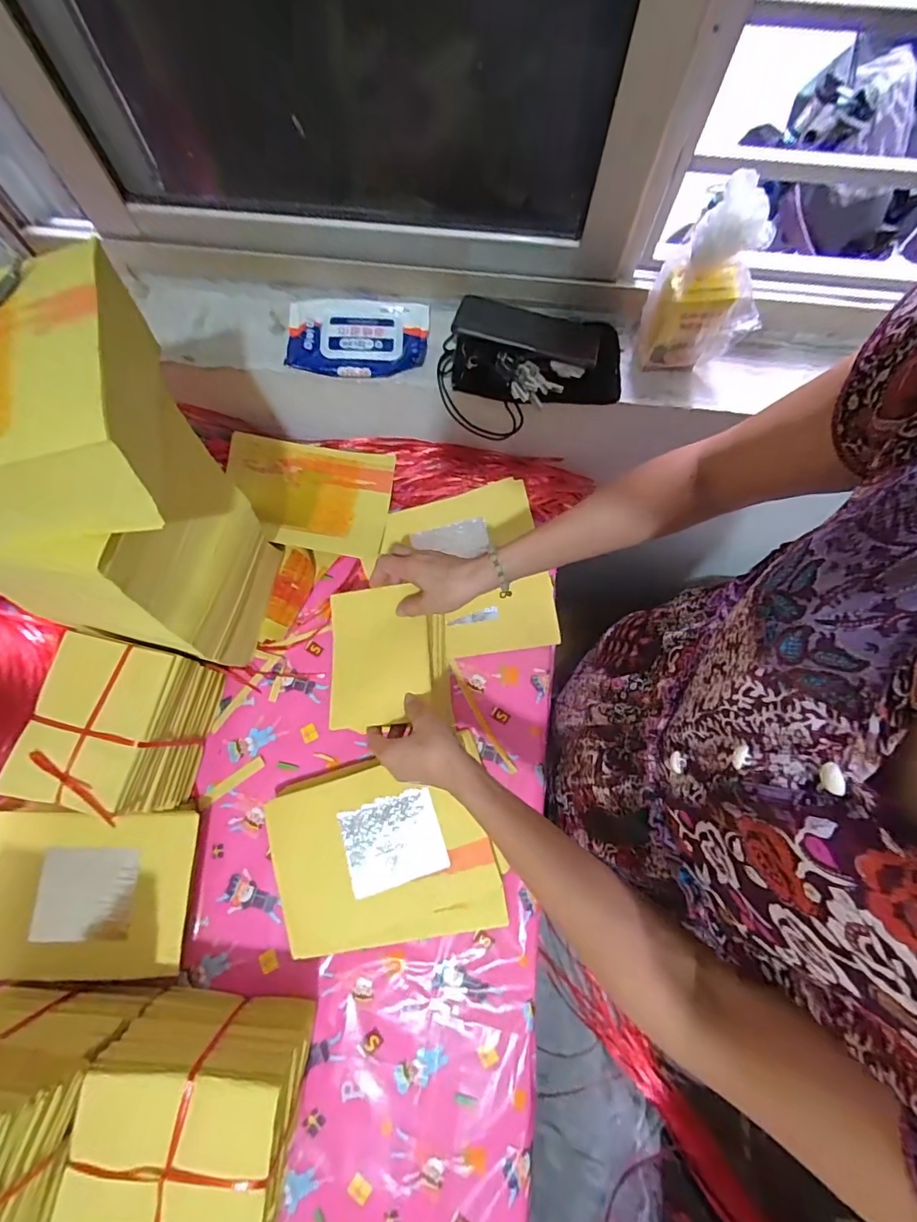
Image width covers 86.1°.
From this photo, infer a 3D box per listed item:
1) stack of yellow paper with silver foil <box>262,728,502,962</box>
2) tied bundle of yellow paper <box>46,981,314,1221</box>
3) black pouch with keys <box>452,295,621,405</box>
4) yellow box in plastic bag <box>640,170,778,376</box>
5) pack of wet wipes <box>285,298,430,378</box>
[{"bbox_3d":[-0.077,0.272,0.564,0.240,0.052,0.206,-15,72,-7],"label":"stack of yellow paper with silver foil"},{"bbox_3d":[-0.243,0.515,0.441,0.170,0.131,0.247,7,71,1],"label":"tied bundle of yellow paper"},{"bbox_3d":[0.094,-0.308,0.587,0.202,0.045,0.112,8,71,1],"label":"black pouch with keys"},{"bbox_3d":[0.271,-0.341,0.525,0.112,0.190,0.057,3,71,-1],"label":"yellow box in plastic bag"},{"bbox_3d":[-0.125,-0.335,0.602,0.167,0.027,0.099,6,71,0],"label":"pack of wet wipes"}]

